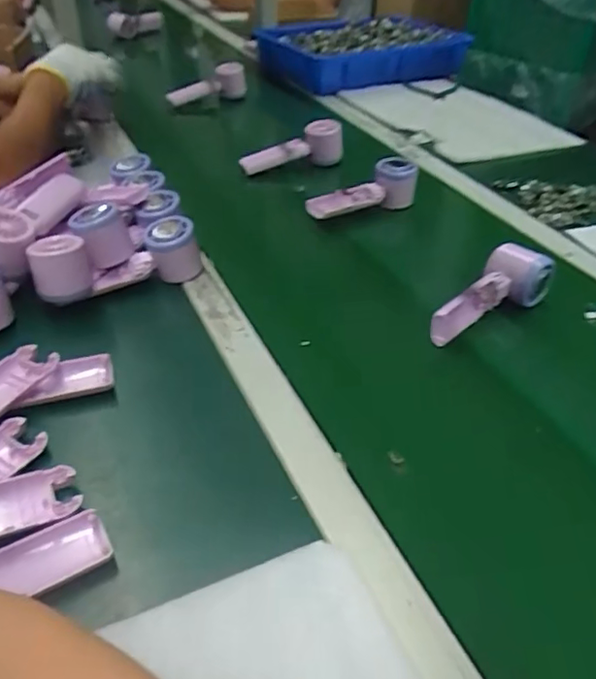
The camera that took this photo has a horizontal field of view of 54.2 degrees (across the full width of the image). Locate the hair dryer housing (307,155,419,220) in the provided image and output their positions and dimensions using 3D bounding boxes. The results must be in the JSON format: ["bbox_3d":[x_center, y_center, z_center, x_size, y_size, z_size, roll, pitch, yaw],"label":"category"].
[{"bbox_3d":[0.085,-0.204,0.806,0.154,0.069,0.058,-15,43,-20],"label":"hair dryer housing"}]

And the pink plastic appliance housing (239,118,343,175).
[{"bbox_3d":[-0.003,-0.311,0.962,0.179,0.055,0.089,-7,34,25],"label":"pink plastic appliance housing"}]

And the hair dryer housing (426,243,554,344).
[{"bbox_3d":[0.202,-0.047,0.602,0.056,0.051,0.153,33,48,31],"label":"hair dryer housing"}]

